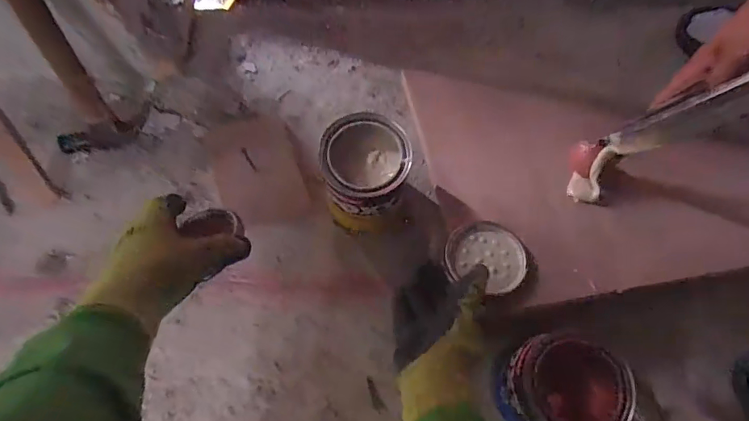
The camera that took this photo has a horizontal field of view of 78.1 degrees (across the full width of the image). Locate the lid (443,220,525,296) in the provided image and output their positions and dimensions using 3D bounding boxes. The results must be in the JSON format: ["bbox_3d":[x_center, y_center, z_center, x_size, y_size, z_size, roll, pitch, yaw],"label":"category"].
[{"bbox_3d":[0.130,0.050,0.531,0.089,0.013,0.083,0,69,0],"label":"lid"}]

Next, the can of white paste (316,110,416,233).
[{"bbox_3d":[-0.012,-0.042,0.575,0.100,0.128,0.094,0,69,0],"label":"can of white paste"}]

